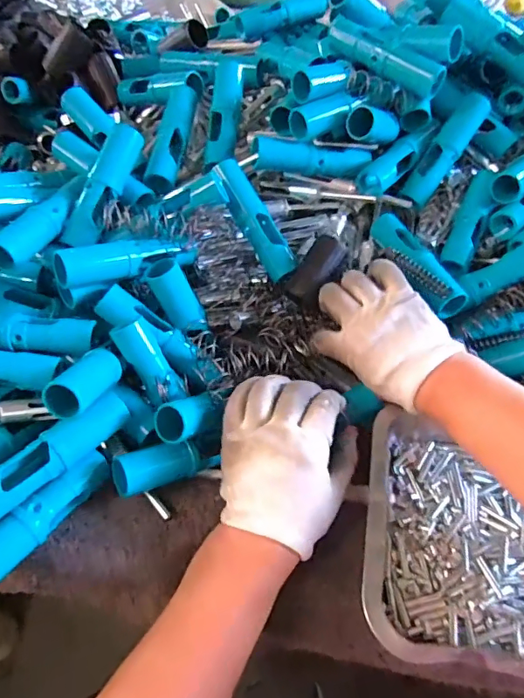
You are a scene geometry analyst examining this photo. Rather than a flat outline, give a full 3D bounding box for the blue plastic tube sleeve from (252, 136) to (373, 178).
[{"bbox_3d":[0.051,-0.187,0.471,0.116,0.029,0.024,-2,49,-8],"label":"blue plastic tube sleeve"}]

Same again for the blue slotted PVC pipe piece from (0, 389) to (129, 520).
[{"bbox_3d":[-0.145,0.074,0.340,0.024,0.028,0.119,36,55,23],"label":"blue slotted PVC pipe piece"}]

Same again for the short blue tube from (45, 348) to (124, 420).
[{"bbox_3d":[-0.125,0.023,0.356,0.026,0.027,0.063,20,33,11],"label":"short blue tube"}]

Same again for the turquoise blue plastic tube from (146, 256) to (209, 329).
[{"bbox_3d":[-0.072,-0.043,0.415,0.020,0.065,0.027,-3,32,49],"label":"turquoise blue plastic tube"}]

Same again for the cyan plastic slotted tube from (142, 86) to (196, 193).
[{"bbox_3d":[-0.090,-0.214,0.491,0.028,0.024,0.121,10,70,3],"label":"cyan plastic slotted tube"}]

